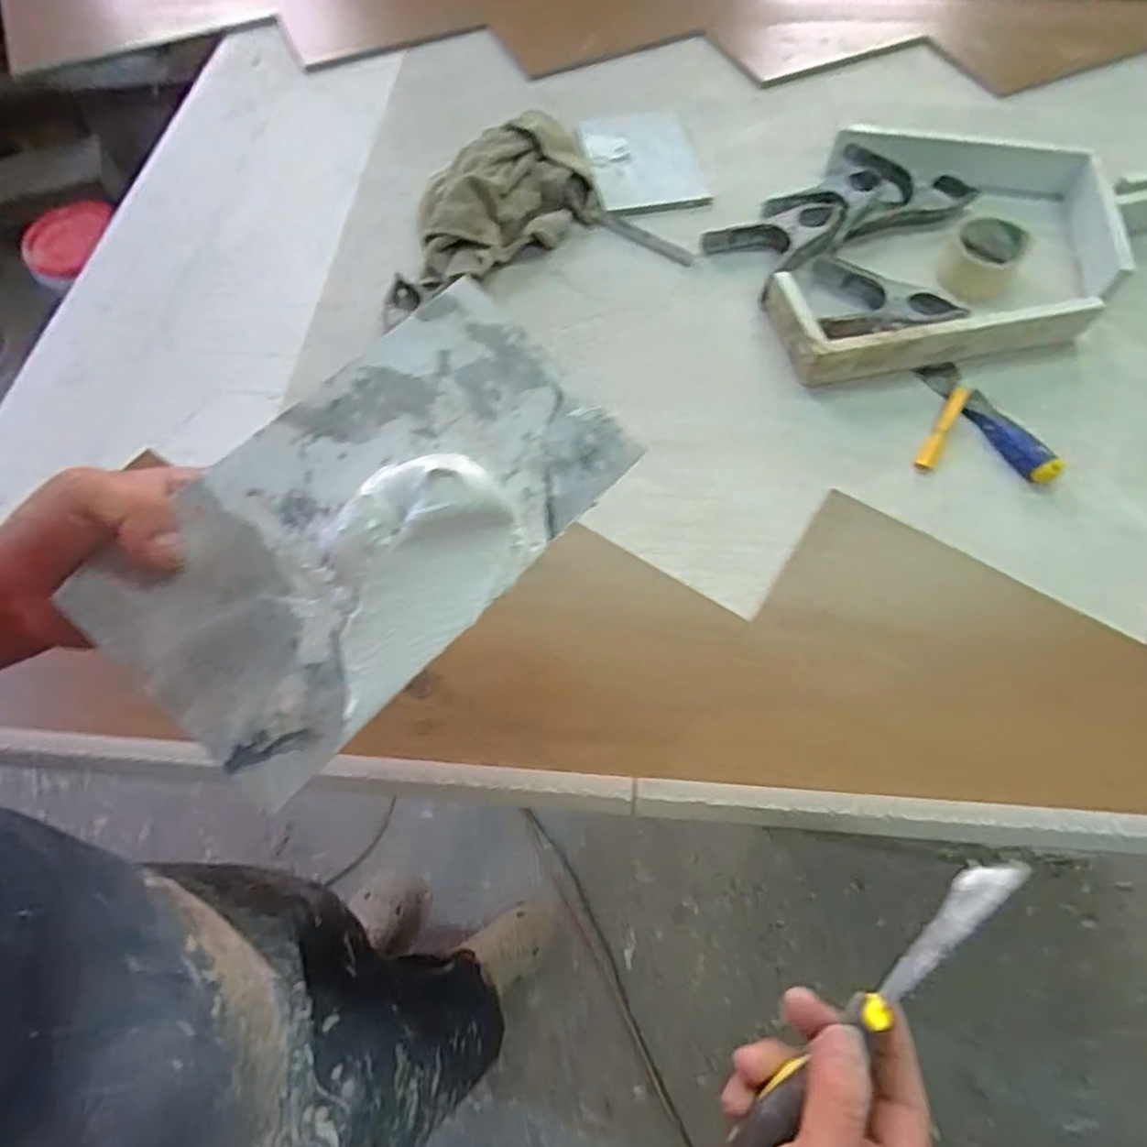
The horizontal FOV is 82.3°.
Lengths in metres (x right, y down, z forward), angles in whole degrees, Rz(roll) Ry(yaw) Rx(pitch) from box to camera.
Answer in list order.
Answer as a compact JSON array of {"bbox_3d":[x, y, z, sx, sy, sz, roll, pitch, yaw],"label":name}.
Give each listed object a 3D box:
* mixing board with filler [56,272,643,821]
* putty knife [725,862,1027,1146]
[{"bbox_3d":[-0.102,-0.030,0.343,0.149,0.019,0.269,44,73,1],"label":"mixing board with filler"},{"bbox_3d":[0.144,0.209,0.317,0.197,0.022,0.013,-40,65,-8],"label":"putty knife"}]

